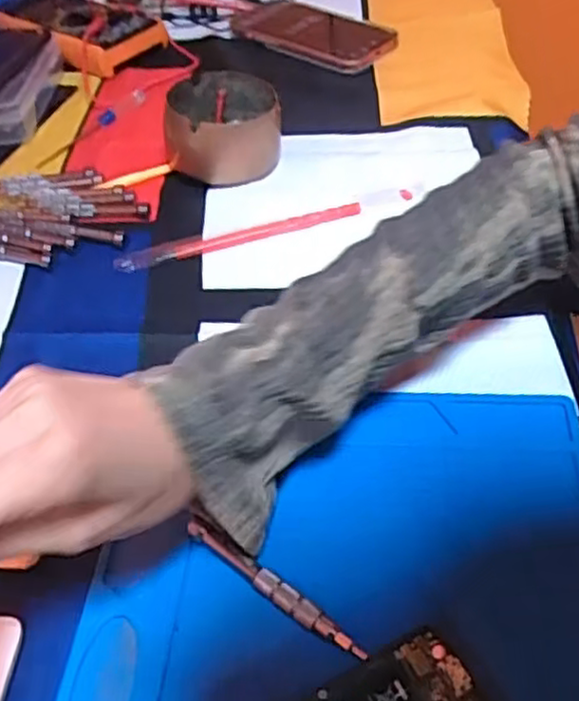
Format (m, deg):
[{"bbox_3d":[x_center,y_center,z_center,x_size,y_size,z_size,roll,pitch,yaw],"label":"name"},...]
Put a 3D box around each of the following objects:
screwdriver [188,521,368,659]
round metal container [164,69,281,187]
[{"bbox_3d":[-0.007,0.102,0.311,0.095,0.009,0.009,29,55,29],"label":"screwdriver"},{"bbox_3d":[-0.050,-0.167,0.545,0.085,0.059,0.075,-7,46,-2],"label":"round metal container"}]

